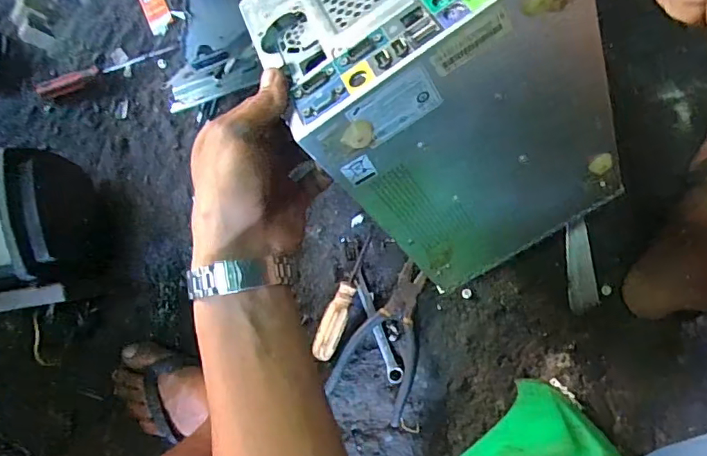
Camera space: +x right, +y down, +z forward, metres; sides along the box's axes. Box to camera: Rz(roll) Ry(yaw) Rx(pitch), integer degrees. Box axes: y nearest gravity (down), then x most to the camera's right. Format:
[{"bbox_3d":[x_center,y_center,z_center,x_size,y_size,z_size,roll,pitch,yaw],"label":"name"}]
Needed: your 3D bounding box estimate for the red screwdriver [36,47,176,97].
[{"bbox_3d":[-0.322,-0.208,0.673,0.181,0.019,0.024,-21,83,3],"label":"red screwdriver"}]

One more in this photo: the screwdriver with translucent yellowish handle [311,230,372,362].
[{"bbox_3d":[-0.011,0.082,0.620,0.027,0.022,0.153,21,87,7],"label":"screwdriver with translucent yellowish handle"}]

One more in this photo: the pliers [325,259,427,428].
[{"bbox_3d":[0.044,0.128,0.607,0.092,0.013,0.172,24,87,7],"label":"pliers"}]

